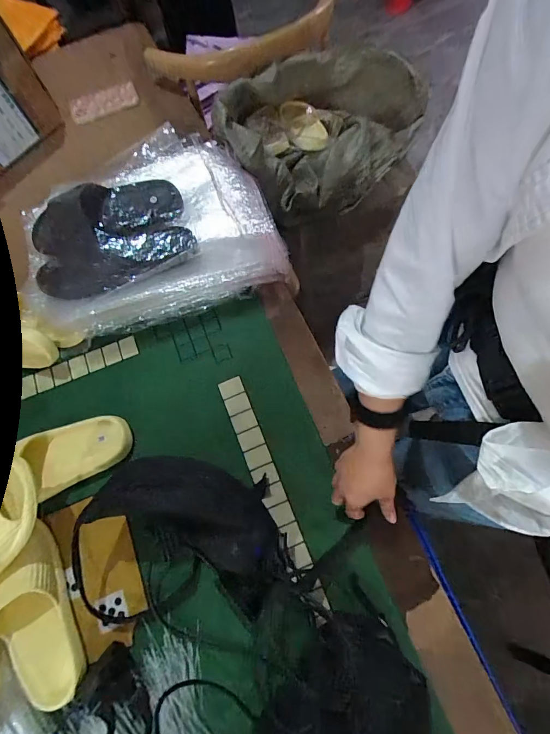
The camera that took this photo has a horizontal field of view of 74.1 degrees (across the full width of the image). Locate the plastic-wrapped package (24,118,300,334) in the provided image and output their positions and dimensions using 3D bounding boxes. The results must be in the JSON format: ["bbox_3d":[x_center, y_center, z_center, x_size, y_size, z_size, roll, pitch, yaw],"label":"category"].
[{"bbox_3d":[-0.235,-0.244,0.659,0.454,0.131,0.324,-16,70,-1],"label":"plastic-wrapped package"}]

